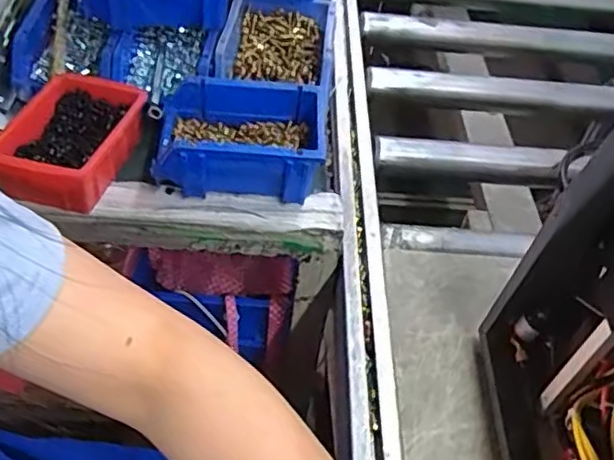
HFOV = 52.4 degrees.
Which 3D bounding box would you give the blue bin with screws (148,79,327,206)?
[{"bbox_3d":[-0.065,-0.086,0.612,0.156,0.071,0.104,3,48,-4],"label":"blue bin with screws"}]

